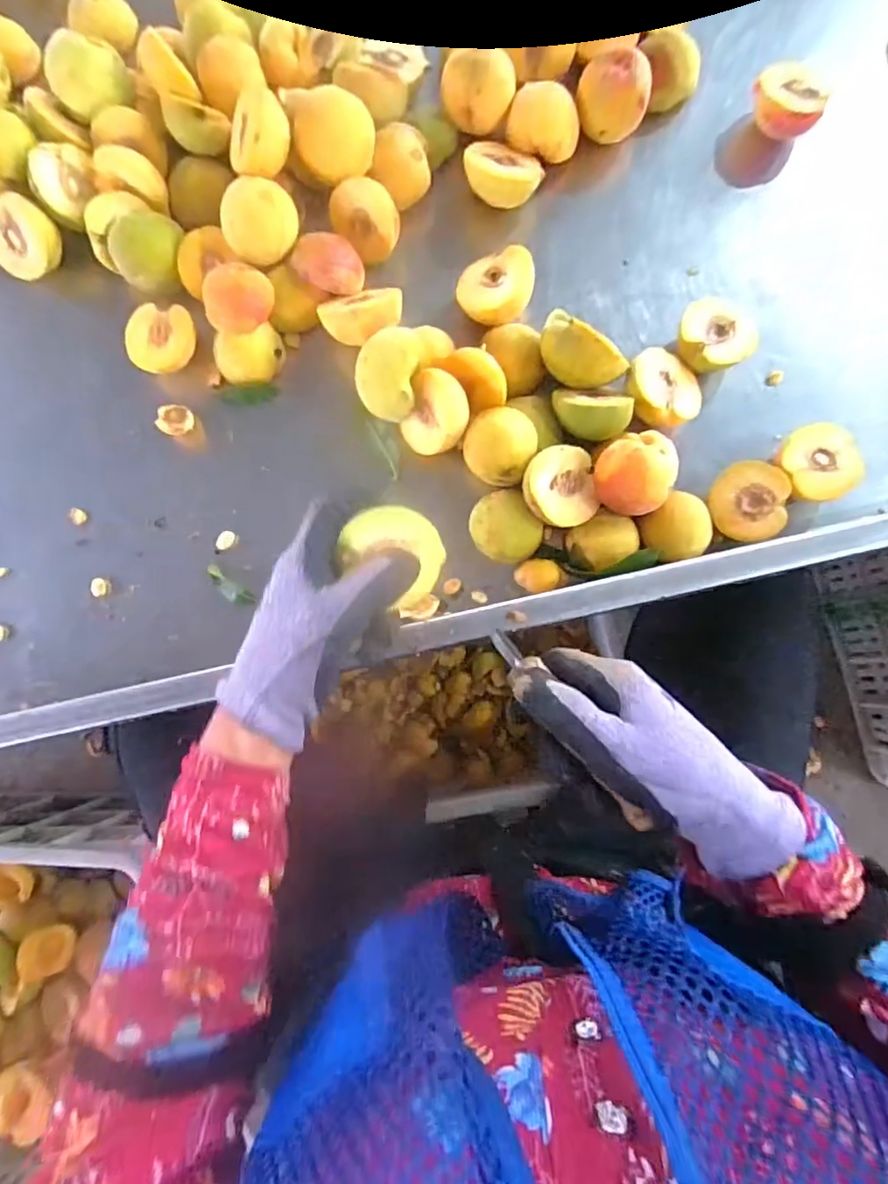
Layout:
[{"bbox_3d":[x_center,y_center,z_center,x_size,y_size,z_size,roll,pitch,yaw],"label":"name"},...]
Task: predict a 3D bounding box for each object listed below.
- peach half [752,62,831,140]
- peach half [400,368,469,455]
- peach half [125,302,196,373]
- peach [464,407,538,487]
[{"bbox_3d":[0.278,-0.397,0.462,0.058,0.025,0.043,25,85,5],"label":"peach half"},{"bbox_3d":[-0.007,-0.139,0.438,0.058,0.033,0.058,4,110,10],"label":"peach half"},{"bbox_3d":[-0.230,-0.206,0.467,0.057,0.029,0.052,0,83,2],"label":"peach half"},{"bbox_3d":[0.041,-0.109,0.424,0.051,0.023,0.052,0,83,2],"label":"peach"}]

